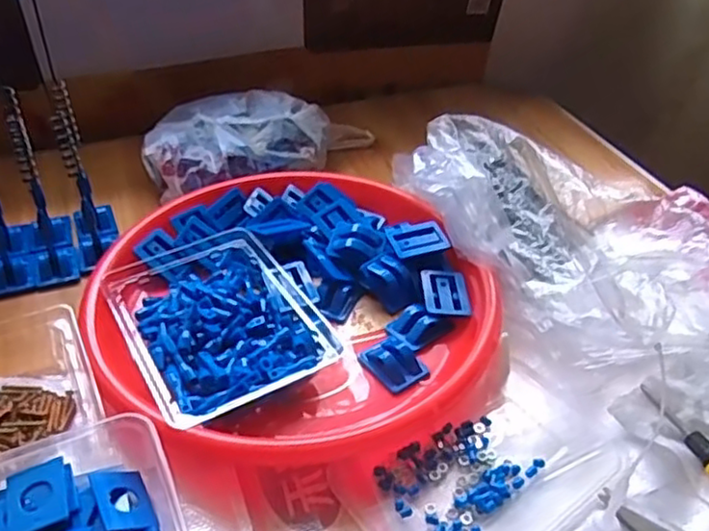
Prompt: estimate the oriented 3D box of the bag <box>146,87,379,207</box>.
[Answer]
[{"bbox_3d":[-0.097,-0.128,0.668,0.234,0.061,0.117,-25,46,-28],"label":"bag"}]

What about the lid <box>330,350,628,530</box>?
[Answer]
[{"bbox_3d":[0.082,0.123,0.410,0.165,0.008,0.102,-24,45,-27],"label":"lid"}]

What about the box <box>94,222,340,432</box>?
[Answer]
[{"bbox_3d":[-0.097,0.036,0.485,0.132,0.035,0.178,-20,44,-24],"label":"box"}]

